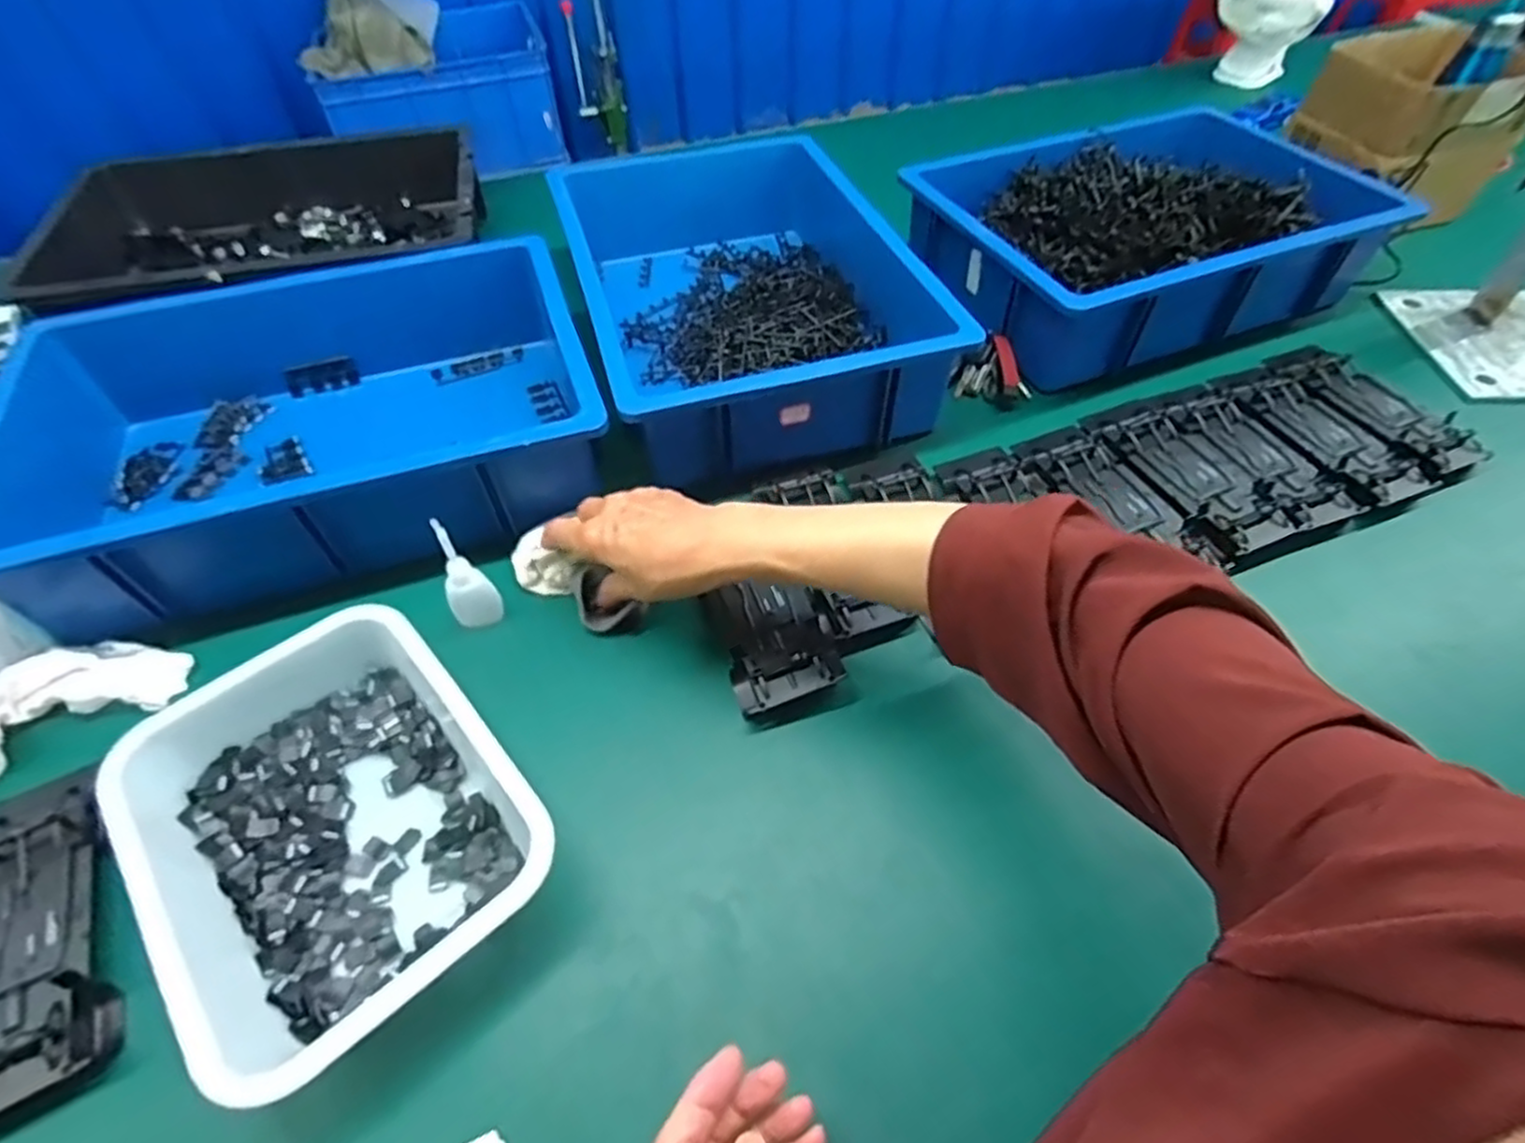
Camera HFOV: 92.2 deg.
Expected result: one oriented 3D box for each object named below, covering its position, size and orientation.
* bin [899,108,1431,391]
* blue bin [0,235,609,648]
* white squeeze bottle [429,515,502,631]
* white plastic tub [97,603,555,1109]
[{"bbox_3d":[0.410,-0.371,0.801,0.443,0.102,0.292,-18,53,-14],"label":"bin"},{"bbox_3d":[-0.380,-0.139,0.644,0.443,0.120,0.335,-16,52,-12],"label":"blue bin"},{"bbox_3d":[-0.218,0.004,0.533,0.034,0.096,0.029,-28,56,-21],"label":"white squeeze bottle"},{"bbox_3d":[-0.260,0.144,0.444,0.187,0.057,0.252,-35,59,-25],"label":"white plastic tub"}]

